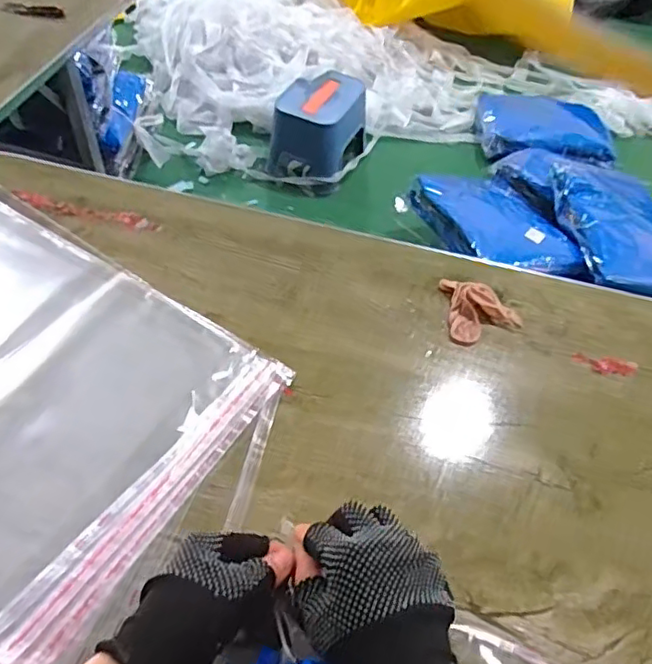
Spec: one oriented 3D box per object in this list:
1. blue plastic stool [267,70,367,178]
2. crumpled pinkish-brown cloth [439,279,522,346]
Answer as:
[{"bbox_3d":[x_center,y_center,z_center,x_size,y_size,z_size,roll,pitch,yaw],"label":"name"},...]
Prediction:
[{"bbox_3d":[-0.014,-0.472,1.408,0.176,0.167,0.201,22,54,12],"label":"blue plastic stool"},{"bbox_3d":[0.158,-0.023,0.612,0.073,0.016,0.076,0,53,-4],"label":"crumpled pinkish-brown cloth"}]

